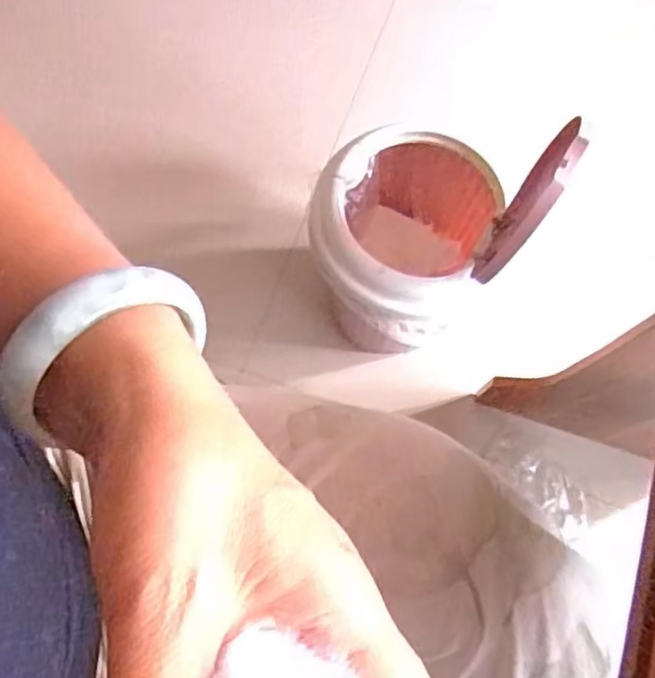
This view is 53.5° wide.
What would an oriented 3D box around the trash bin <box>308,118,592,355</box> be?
[{"bbox_3d":[0.103,-0.133,0.747,0.219,0.384,0.217,1,73,-2],"label":"trash bin"}]

